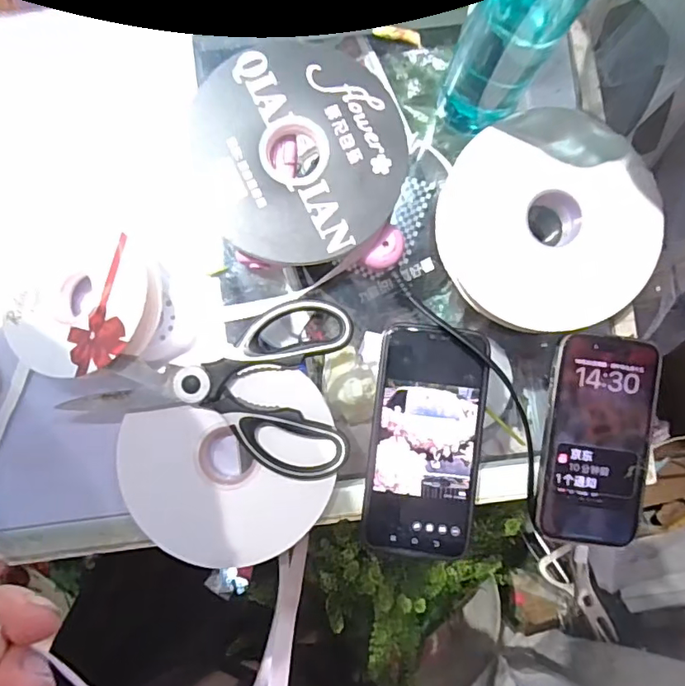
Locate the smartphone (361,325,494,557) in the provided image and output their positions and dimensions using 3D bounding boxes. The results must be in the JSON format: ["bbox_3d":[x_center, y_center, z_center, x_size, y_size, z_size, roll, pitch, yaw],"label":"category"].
[{"bbox_3d":[0.059,0.068,0.369,0.073,0.007,0.154,7,87,-2],"label":"smartphone"}]

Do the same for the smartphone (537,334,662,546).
[{"bbox_3d":[0.182,0.068,0.372,0.073,0.010,0.143,6,87,-2],"label":"smartphone"}]

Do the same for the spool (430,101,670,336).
[{"bbox_3d":[0.144,-0.084,0.365,0.142,0.020,0.146,0,87,-2],"label":"spool"}]

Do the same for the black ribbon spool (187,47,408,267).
[{"bbox_3d":[-0.028,-0.127,0.356,0.138,0.017,0.141,0,87,-2],"label":"black ribbon spool"}]

